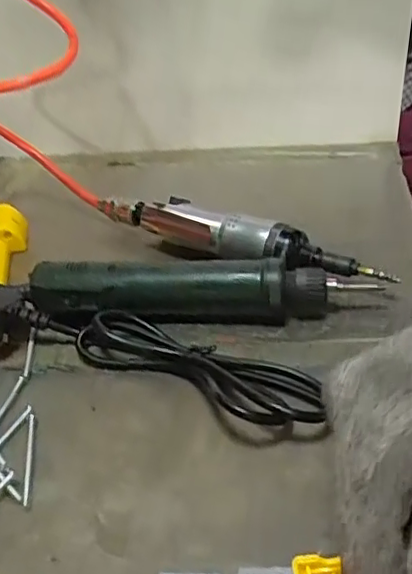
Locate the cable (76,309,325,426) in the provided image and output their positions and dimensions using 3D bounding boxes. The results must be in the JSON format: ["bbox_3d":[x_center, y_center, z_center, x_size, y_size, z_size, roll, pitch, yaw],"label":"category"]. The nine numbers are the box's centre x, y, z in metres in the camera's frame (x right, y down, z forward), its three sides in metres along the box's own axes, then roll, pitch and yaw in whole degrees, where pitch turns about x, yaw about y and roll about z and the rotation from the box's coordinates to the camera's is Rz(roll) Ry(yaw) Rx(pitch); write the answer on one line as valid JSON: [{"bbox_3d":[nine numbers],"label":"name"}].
[{"bbox_3d":[-0.010,0.052,0.379,0.167,0.025,0.057,14,39,25],"label":"cable"}]

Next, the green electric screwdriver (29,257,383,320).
[{"bbox_3d":[-0.007,0.004,0.431,0.235,0.037,0.033,-2,35,4],"label":"green electric screwdriver"}]

